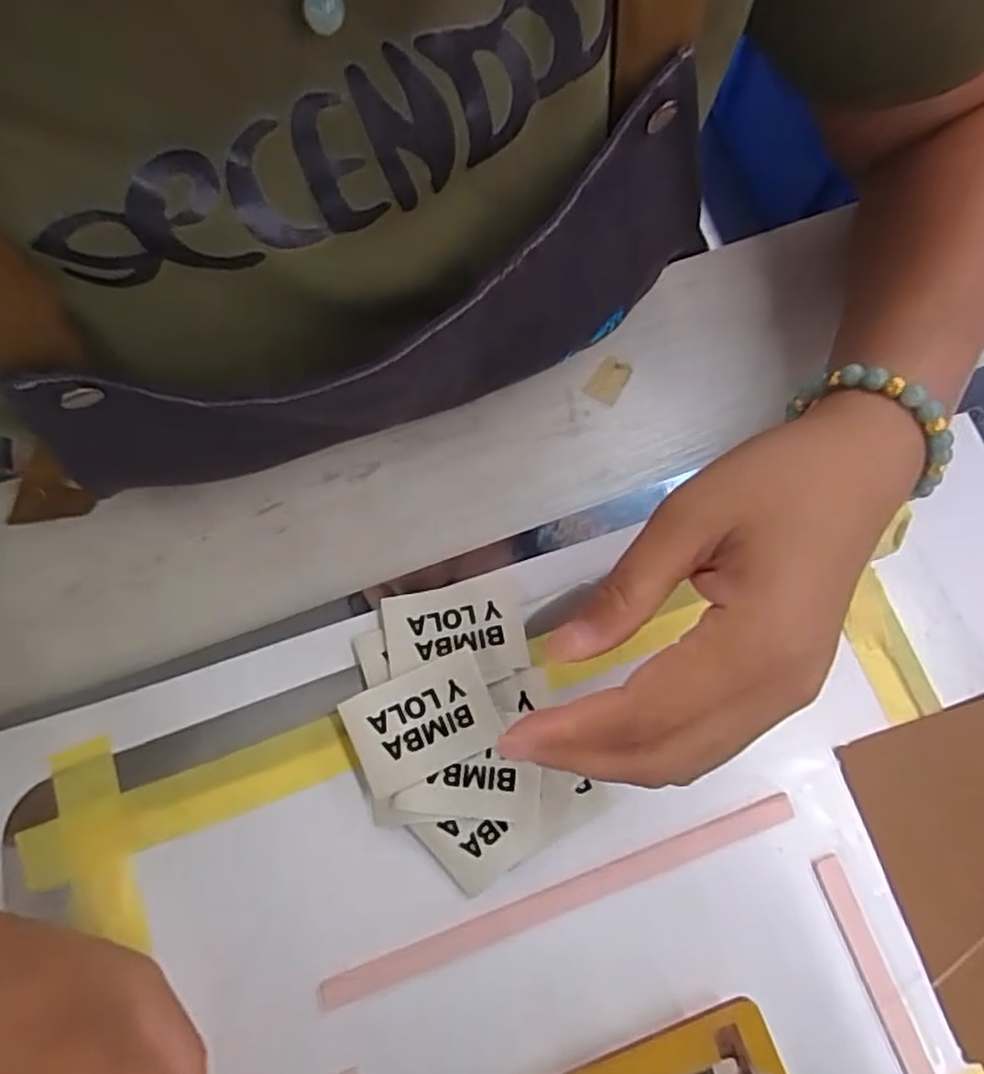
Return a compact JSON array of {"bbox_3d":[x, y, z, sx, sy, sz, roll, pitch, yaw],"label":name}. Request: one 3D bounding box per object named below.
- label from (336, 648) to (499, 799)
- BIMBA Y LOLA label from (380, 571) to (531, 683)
[{"bbox_3d":[-0.028,0.074,0.282,0.057,0.006,0.041,-23,78,-6],"label":"label"},{"bbox_3d":[-0.016,0.041,0.297,0.058,0.007,0.042,-12,77,-4],"label":"BIMBA Y LOLA label"}]

